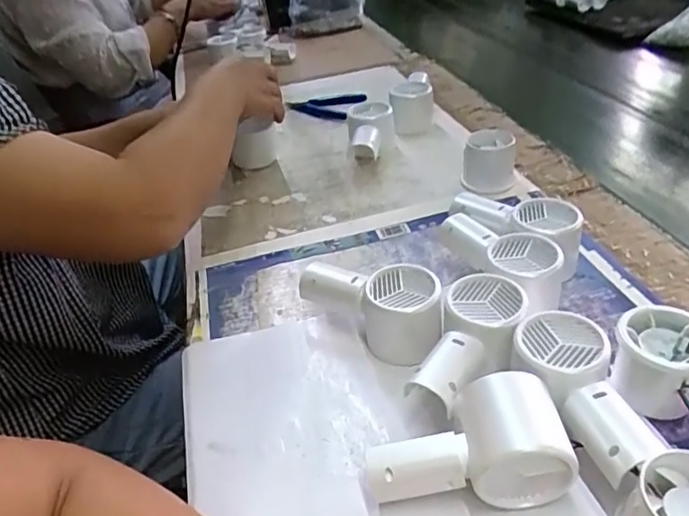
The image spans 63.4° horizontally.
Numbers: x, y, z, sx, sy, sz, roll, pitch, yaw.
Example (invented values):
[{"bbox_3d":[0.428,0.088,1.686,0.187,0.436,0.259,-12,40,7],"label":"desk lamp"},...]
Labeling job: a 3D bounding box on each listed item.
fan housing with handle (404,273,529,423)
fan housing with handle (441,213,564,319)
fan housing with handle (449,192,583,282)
[{"bbox_3d":[0.090,0.065,0.386,0.054,0.051,0.111,13,41,26],"label":"fan housing with handle"},{"bbox_3d":[0.128,0.006,0.460,0.061,0.053,0.120,-23,39,-20],"label":"fan housing with handle"},{"bbox_3d":[0.149,-0.022,0.494,0.112,0.052,0.056,13,41,26],"label":"fan housing with handle"}]

